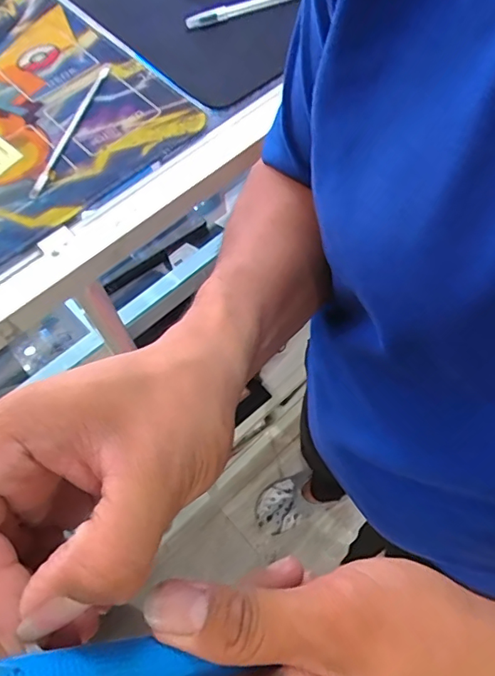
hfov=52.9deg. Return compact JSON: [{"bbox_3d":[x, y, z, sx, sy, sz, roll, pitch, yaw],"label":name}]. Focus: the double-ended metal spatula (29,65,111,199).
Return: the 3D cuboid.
[{"bbox_3d":[-0.150,-0.181,0.423,0.009,0.004,0.162,12,65,8],"label":"double-ended metal spatula"}]

